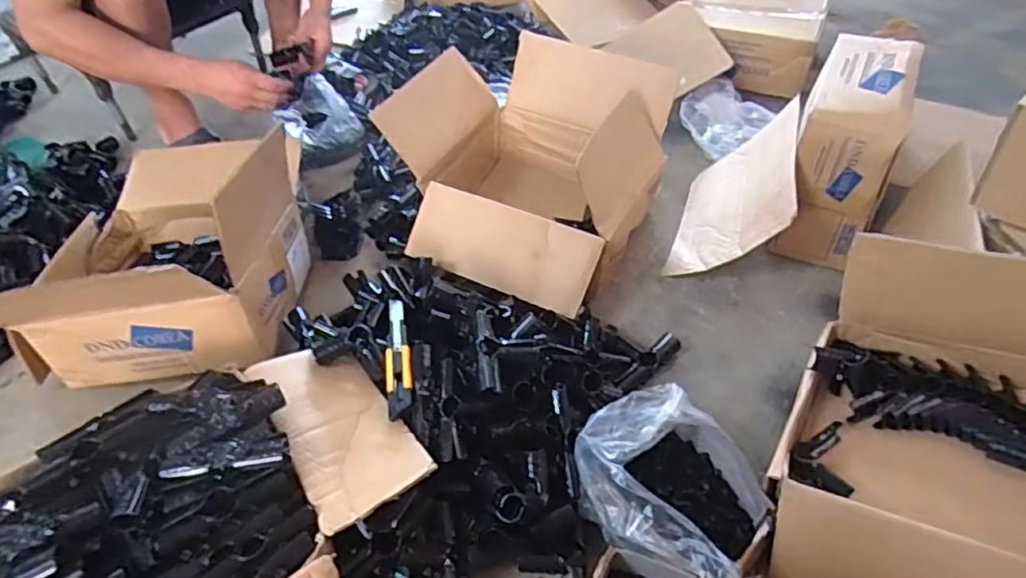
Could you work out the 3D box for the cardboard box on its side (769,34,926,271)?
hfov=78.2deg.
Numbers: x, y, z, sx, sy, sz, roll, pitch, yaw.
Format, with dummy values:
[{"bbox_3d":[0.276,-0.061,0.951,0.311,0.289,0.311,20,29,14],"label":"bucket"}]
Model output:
[{"bbox_3d":[0.567,-0.248,1.094,0.146,0.269,0.324,18,50,18],"label":"cardboard box on its side"}]

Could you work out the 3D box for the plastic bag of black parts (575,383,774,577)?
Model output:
[{"bbox_3d":[0.197,0.247,0.745,0.192,0.123,0.247,-28,52,-23],"label":"plastic bag of black parts"}]

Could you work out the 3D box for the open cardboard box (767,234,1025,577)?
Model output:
[{"bbox_3d":[0.483,0.156,0.668,0.327,0.262,0.398,23,52,22],"label":"open cardboard box"}]

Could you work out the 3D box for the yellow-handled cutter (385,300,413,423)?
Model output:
[{"bbox_3d":[-0.152,0.084,0.833,0.033,0.012,0.191,-9,47,-6],"label":"yellow-handled cutter"}]

